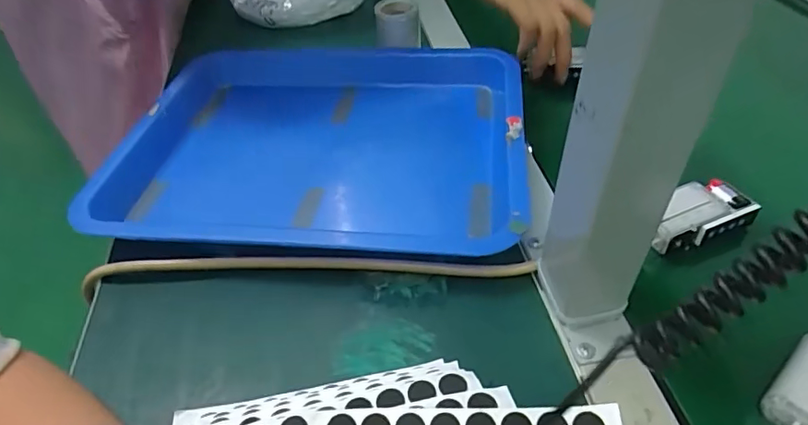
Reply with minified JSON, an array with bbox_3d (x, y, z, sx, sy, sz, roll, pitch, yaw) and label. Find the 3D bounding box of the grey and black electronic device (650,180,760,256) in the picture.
[{"bbox_3d":[0.202,0.002,0.367,0.073,0.021,0.039,-18,43,-14],"label":"grey and black electronic device"}]

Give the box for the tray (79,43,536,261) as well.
[{"bbox_3d":[-0.070,-0.061,0.462,0.338,0.069,0.217,2,42,7],"label":"tray"}]

